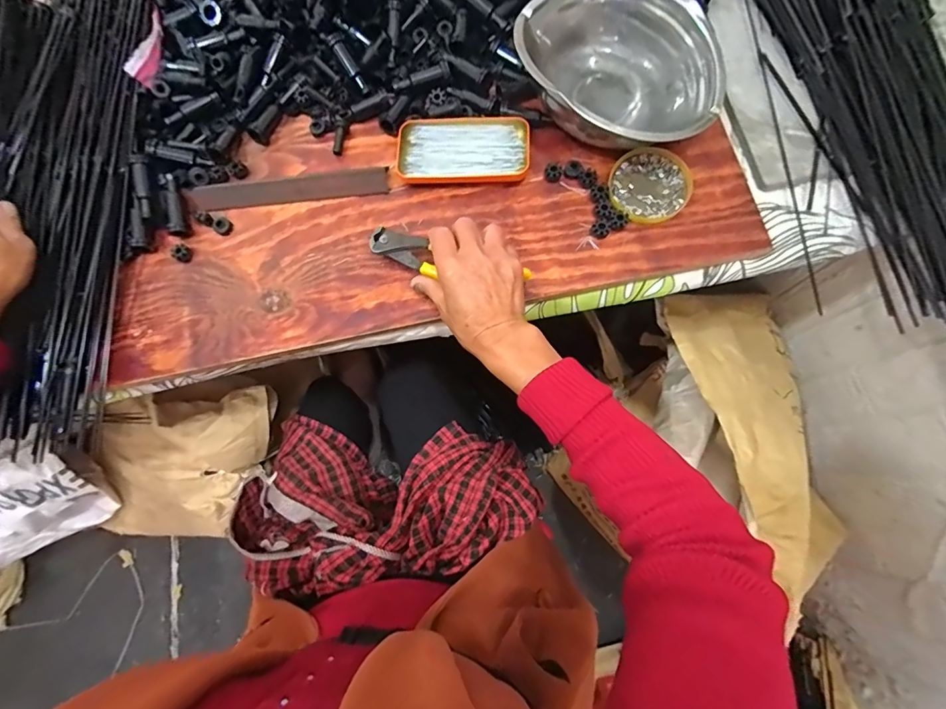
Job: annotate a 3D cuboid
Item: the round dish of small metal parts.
[{"bbox_3d":[0.189,-0.181,0.457,0.089,0.012,0.080,-44,76,-11],"label":"round dish of small metal parts"}]

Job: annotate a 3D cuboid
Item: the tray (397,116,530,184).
[{"bbox_3d":[-0.012,-0.226,0.477,0.143,0.022,0.076,-3,73,1],"label":"tray"}]

